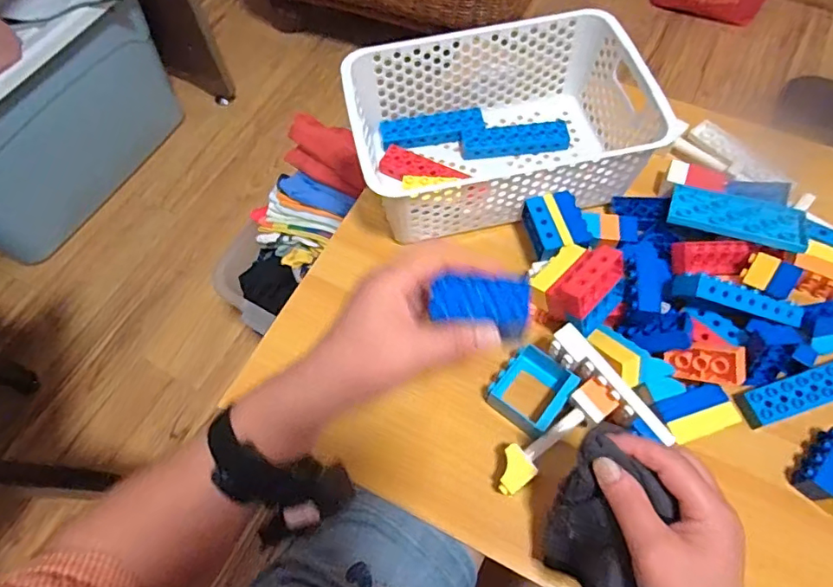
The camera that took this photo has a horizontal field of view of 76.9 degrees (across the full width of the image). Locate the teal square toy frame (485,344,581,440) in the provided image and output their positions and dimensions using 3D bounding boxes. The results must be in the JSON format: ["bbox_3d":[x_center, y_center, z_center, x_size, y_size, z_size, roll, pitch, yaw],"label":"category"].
[{"bbox_3d":[0.108,0.087,0.489,0.064,0.026,0.071,37,71,18],"label":"teal square toy frame"}]

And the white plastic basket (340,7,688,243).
[{"bbox_3d":[0.088,-0.180,0.580,0.303,0.108,0.203,-12,64,-3],"label":"white plastic basket"}]

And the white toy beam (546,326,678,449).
[{"bbox_3d":[0.168,0.079,0.456,0.025,0.021,0.123,-37,68,-14],"label":"white toy beam"}]

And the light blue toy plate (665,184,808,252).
[{"bbox_3d":[0.332,-0.079,0.543,0.127,0.007,0.061,16,58,20],"label":"light blue toy plate"}]

